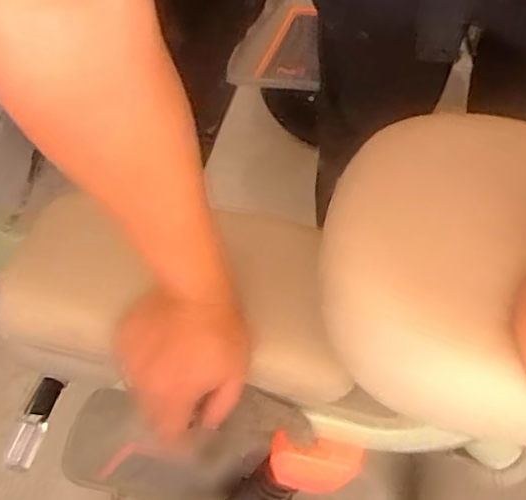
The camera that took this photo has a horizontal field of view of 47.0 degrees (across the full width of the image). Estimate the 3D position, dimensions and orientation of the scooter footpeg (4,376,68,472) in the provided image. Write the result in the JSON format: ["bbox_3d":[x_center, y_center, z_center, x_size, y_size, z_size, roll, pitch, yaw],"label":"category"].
[{"bbox_3d":[-0.205,0.154,0.543,0.019,0.025,0.087,8,59,8],"label":"scooter footpeg"}]

